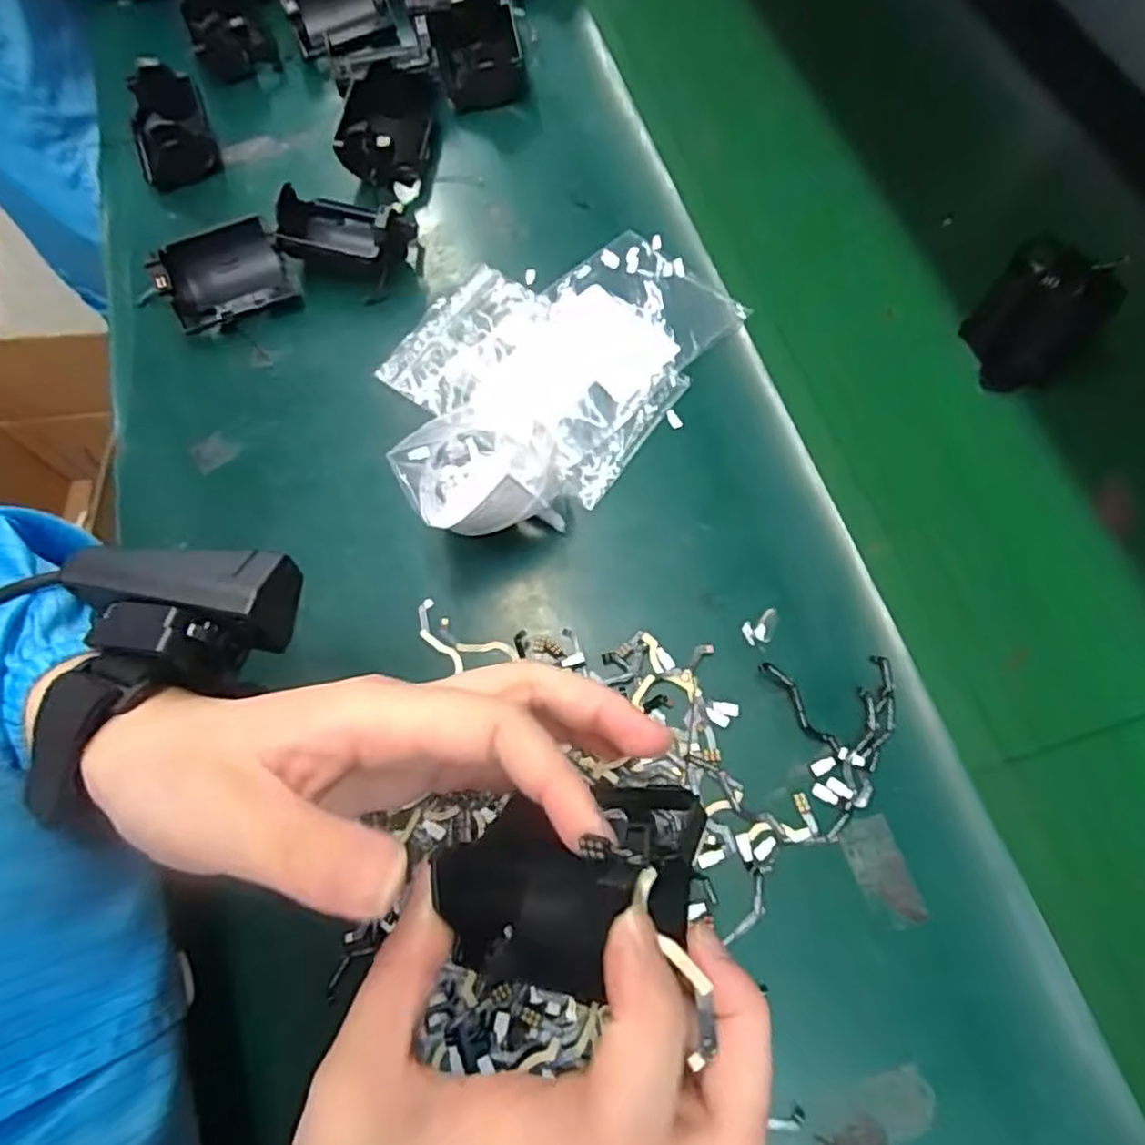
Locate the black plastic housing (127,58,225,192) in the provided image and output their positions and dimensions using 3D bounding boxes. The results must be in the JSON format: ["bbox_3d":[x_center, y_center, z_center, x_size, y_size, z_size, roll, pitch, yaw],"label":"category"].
[{"bbox_3d":[-0.266,-0.297,0.461,0.048,0.032,0.081,-21,69,-6],"label":"black plastic housing"}]

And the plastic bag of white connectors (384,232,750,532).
[{"bbox_3d":[-0.023,-0.121,0.375,0.151,0.052,0.214,37,74,15],"label":"plastic bag of white connectors"}]

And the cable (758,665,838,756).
[{"bbox_3d":[0.102,0.061,0.316,0.009,0.007,0.048,-32,71,-10],"label":"cable"}]

